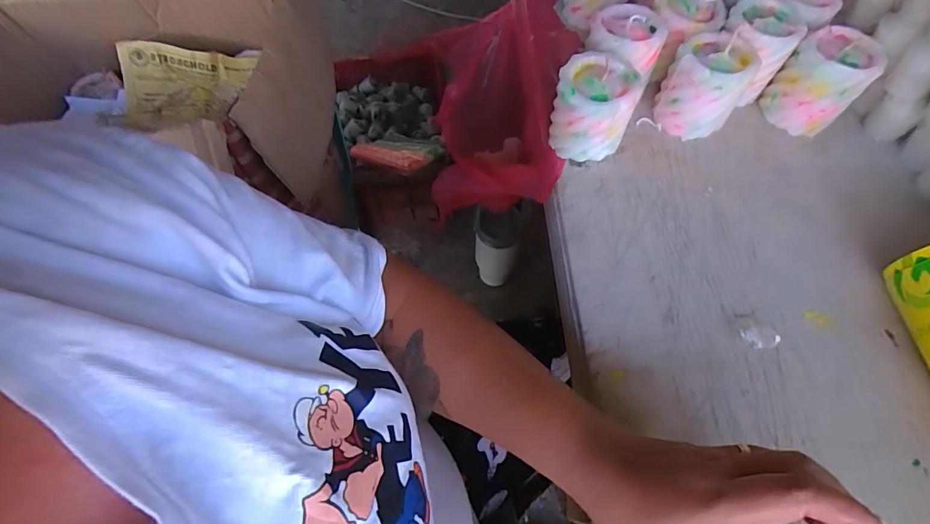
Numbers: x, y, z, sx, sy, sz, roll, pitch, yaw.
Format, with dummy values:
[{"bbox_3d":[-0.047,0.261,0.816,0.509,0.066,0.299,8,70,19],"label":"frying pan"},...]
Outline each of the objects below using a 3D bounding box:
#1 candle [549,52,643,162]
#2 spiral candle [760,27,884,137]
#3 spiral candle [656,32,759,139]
[{"bbox_3d":[0.116,-0.138,0.415,0.069,0.073,0.065,16,63,9],"label":"candle"},{"bbox_3d":[0.333,-0.169,0.427,0.067,0.070,0.065,-1,62,1],"label":"spiral candle"},{"bbox_3d":[0.222,-0.165,0.424,0.066,0.073,0.070,22,65,12],"label":"spiral candle"}]

